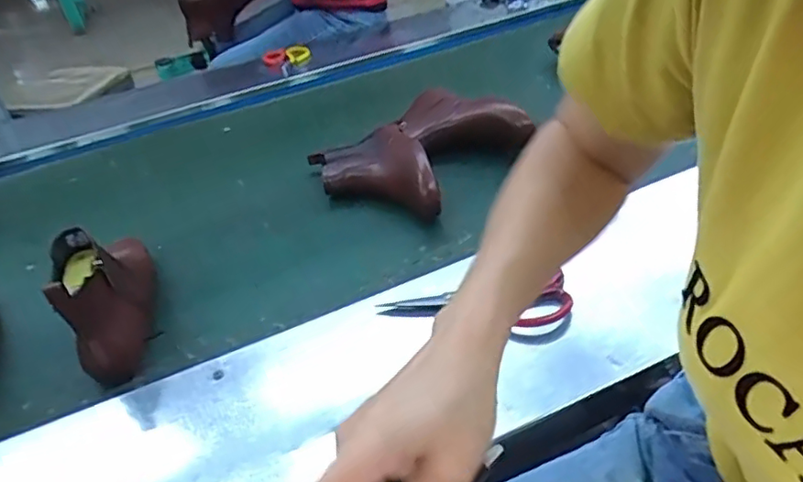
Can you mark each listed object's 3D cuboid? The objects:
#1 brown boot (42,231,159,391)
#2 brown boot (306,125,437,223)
[{"bbox_3d":[-0.353,0.041,0.707,0.074,0.133,0.241,-19,37,-14],"label":"brown boot"},{"bbox_3d":[-0.045,-0.095,0.896,0.167,0.081,0.221,-12,36,-4],"label":"brown boot"}]

